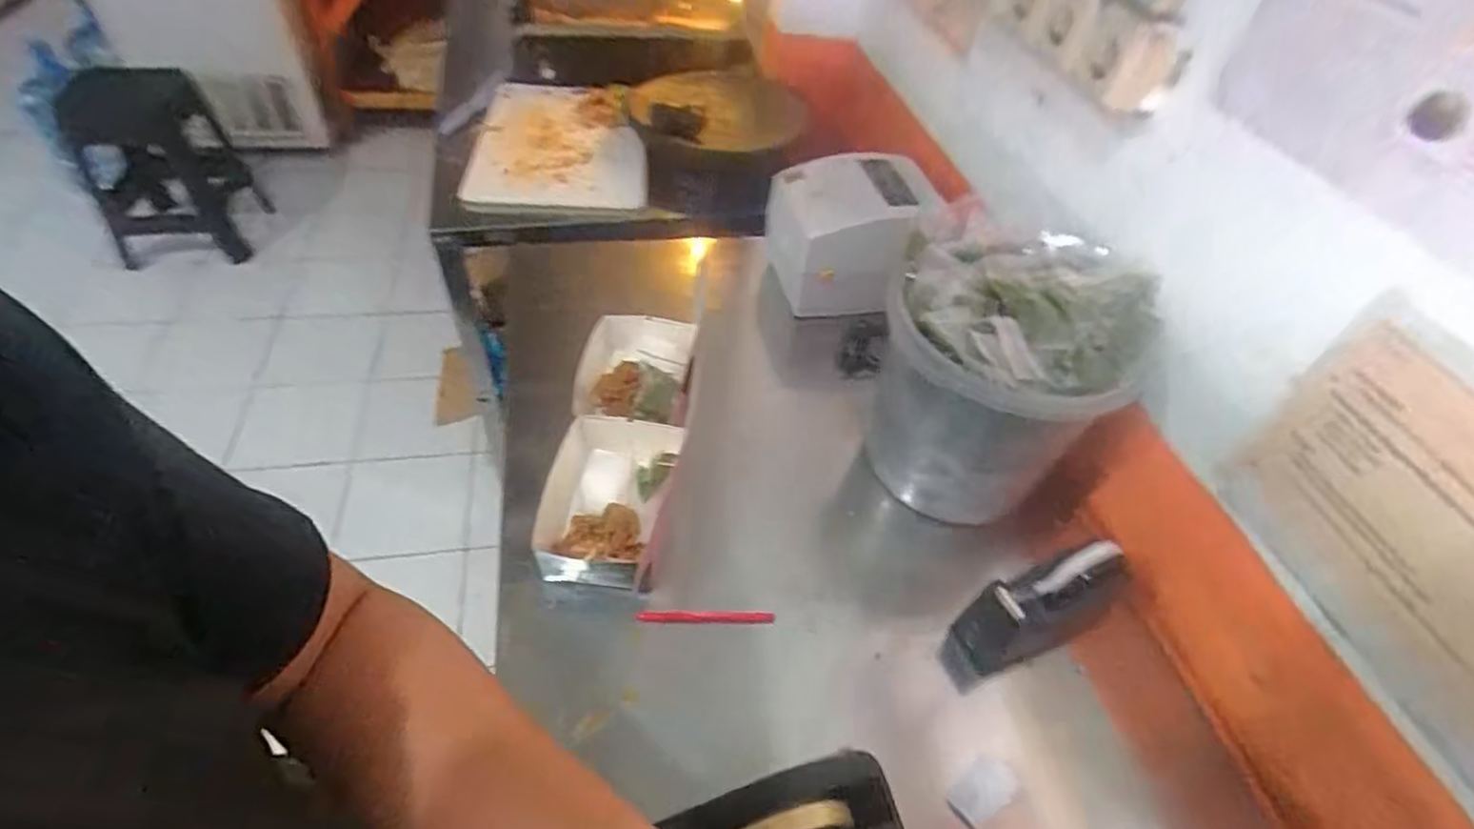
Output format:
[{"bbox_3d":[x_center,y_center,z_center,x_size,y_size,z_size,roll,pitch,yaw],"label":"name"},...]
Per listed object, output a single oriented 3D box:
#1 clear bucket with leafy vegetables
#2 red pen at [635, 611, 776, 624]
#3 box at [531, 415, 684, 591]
[{"bbox_3d":[0.273,-0.034,0.736,0.222,0.261,0.222,9,47,1],"label":"clear bucket with leafy vegetables"},{"bbox_3d":[-0.030,0.203,0.677,0.134,0.004,0.012,2,67,-4],"label":"red pen"},{"bbox_3d":[-0.142,0.089,0.716,0.138,0.089,0.166,9,47,1],"label":"box"}]

